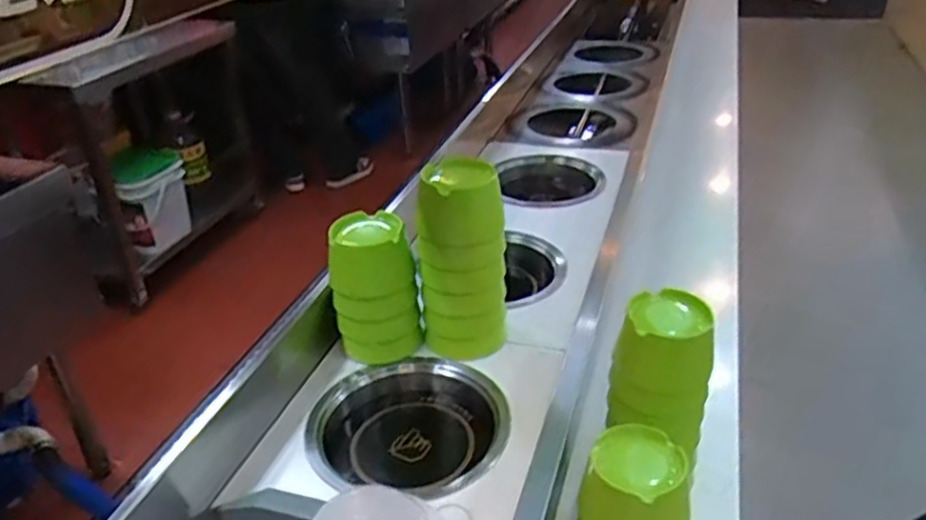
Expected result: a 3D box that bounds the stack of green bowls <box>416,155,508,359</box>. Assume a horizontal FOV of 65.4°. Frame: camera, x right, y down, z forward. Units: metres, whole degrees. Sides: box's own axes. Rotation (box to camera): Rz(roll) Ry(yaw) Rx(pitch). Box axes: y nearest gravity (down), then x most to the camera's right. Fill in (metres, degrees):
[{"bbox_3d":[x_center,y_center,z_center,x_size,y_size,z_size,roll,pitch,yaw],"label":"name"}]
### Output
[{"bbox_3d":[0.000,-0.004,0.911,0.107,0.238,0.102,-3,31,1],"label":"stack of green bowls"}]

